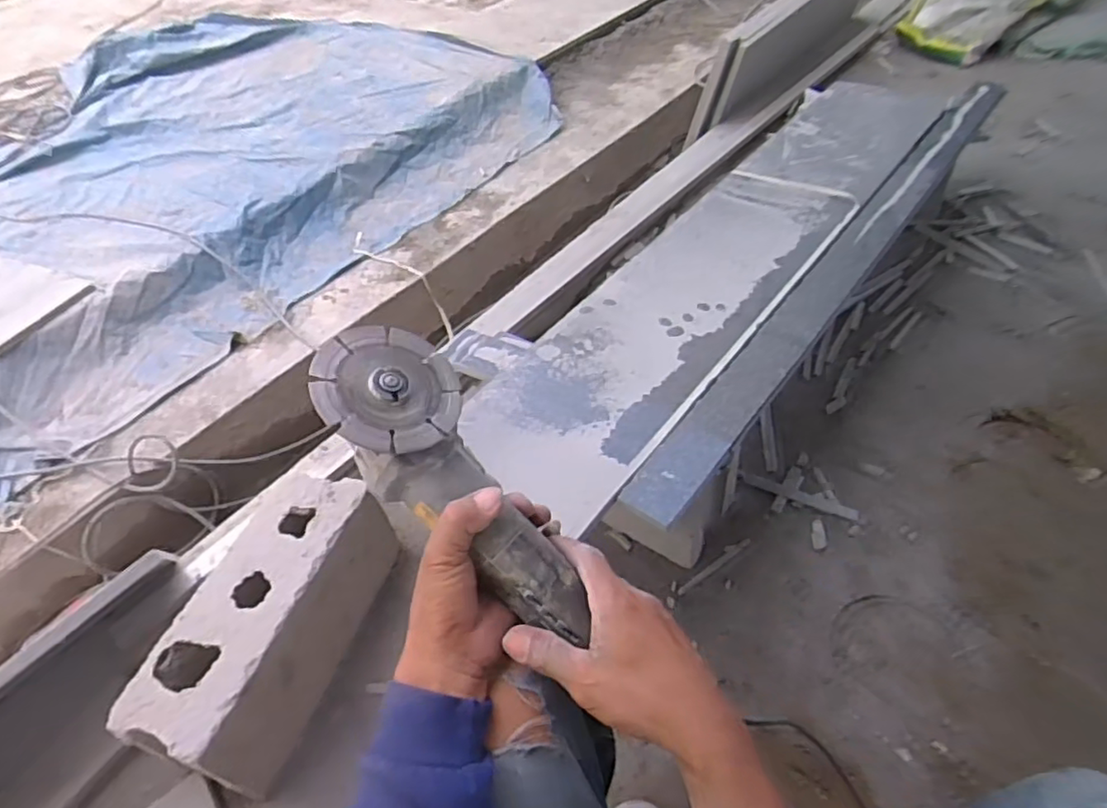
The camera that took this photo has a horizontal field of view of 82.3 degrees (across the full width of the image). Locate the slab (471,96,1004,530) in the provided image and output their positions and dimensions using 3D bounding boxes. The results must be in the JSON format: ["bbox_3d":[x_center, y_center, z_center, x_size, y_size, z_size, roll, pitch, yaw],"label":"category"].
[{"bbox_3d":[0.402,-0.309,1.154,0.373,0.073,1.463,29,57,29],"label":"slab"}]

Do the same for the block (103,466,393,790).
[{"bbox_3d":[-0.384,0.296,0.878,0.154,0.156,0.371,12,51,15],"label":"block"}]

